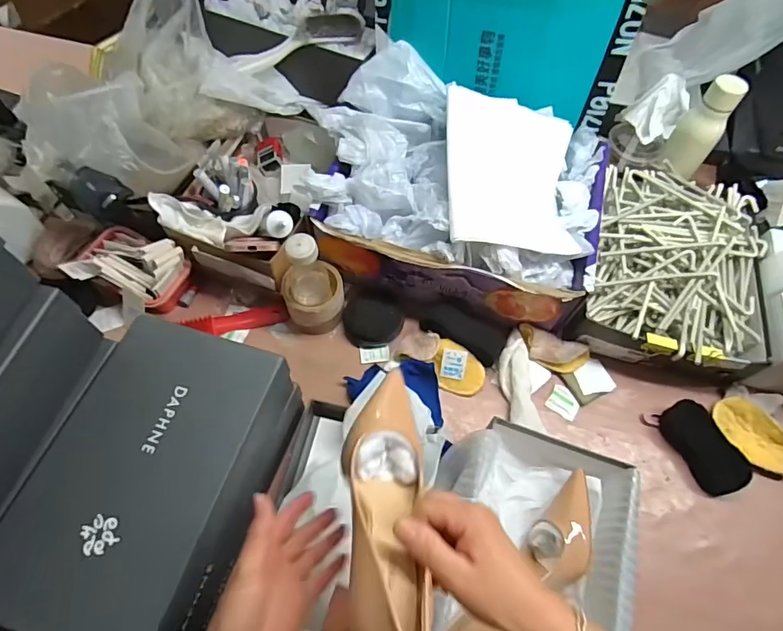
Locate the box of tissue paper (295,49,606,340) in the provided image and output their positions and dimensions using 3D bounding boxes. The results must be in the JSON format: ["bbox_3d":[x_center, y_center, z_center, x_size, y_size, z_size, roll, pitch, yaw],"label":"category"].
[{"bbox_3d":[0.099,-0.189,0.713,0.424,0.199,0.320,11,63,4],"label":"box of tissue paper"}]

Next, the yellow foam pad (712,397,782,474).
[{"bbox_3d":[0.519,0.175,0.665,0.065,0.034,0.121,-39,70,-19],"label":"yellow foam pad"}]

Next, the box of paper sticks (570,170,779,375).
[{"bbox_3d":[0.436,-0.077,0.728,0.240,0.098,0.322,13,63,5],"label":"box of paper sticks"}]

